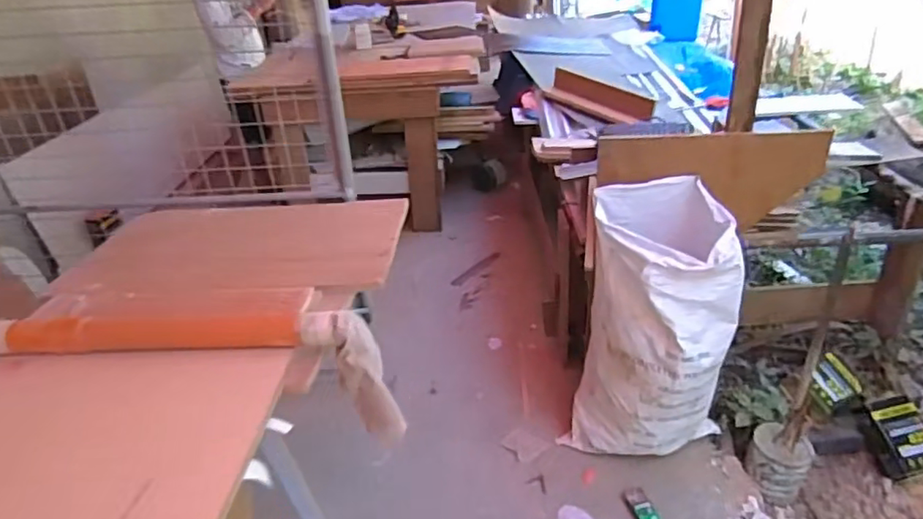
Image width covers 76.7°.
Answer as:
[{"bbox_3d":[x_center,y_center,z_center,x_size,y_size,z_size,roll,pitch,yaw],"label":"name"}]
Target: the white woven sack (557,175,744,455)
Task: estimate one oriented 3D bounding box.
[{"bbox_3d":[0.563,0.210,1.717,0.415,0.780,0.302,7,33,18],"label":"white woven sack"}]

